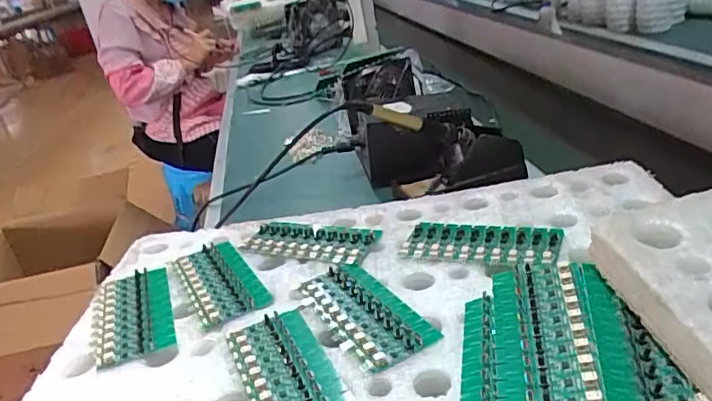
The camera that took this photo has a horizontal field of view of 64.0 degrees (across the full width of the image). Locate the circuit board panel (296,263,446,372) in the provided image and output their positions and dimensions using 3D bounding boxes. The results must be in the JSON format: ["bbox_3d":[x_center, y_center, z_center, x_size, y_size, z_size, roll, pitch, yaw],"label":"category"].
[{"bbox_3d":[0.006,0.086,0.459,0.066,0.008,0.134,-22,28,-21],"label":"circuit board panel"}]

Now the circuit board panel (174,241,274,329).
[{"bbox_3d":[-0.131,0.073,0.541,0.061,0.019,0.136,-22,28,-22],"label":"circuit board panel"}]

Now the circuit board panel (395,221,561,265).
[{"bbox_3d":[0.112,0.037,0.521,0.139,0.006,0.067,2,28,30],"label":"circuit board panel"}]

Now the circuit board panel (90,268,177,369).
[{"bbox_3d":[-0.201,0.099,0.513,0.066,0.006,0.137,-18,27,-14],"label":"circuit board panel"}]

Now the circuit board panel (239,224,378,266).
[{"bbox_3d":[-0.050,0.039,0.572,0.136,0.005,0.060,1,28,23],"label":"circuit board panel"}]

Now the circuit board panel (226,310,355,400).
[{"bbox_3d":[-0.049,0.119,0.408,0.061,0.007,0.137,-20,27,-17],"label":"circuit board panel"}]

